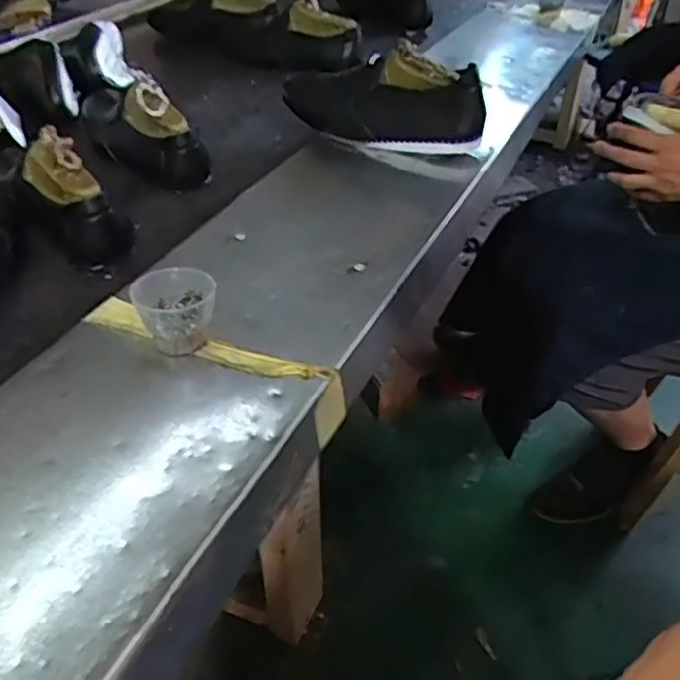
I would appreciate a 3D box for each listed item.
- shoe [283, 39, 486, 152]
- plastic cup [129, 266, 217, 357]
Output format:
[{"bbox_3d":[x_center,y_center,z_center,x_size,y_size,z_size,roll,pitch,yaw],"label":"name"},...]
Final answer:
[{"bbox_3d":[0.048,-0.299,0.858,0.265,0.107,0.086,24,45,26],"label":"shoe"},{"bbox_3d":[-0.128,-0.023,0.557,0.061,0.054,0.053,-13,41,-16],"label":"plastic cup"}]

